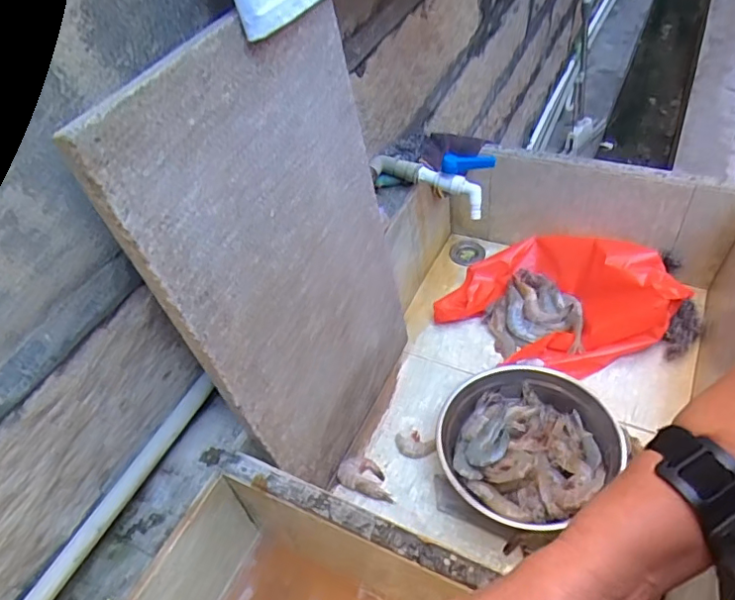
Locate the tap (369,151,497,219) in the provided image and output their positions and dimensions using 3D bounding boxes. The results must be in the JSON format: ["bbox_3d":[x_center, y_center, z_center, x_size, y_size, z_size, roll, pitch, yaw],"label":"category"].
[{"bbox_3d":[0.093,-0.189,0.835,0.178,0.083,0.036,19,53,21],"label":"tap"}]

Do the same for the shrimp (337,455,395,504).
[{"bbox_3d":[0.001,0.238,0.755,0.083,0.011,0.049,16,52,19],"label":"shrimp"}]

